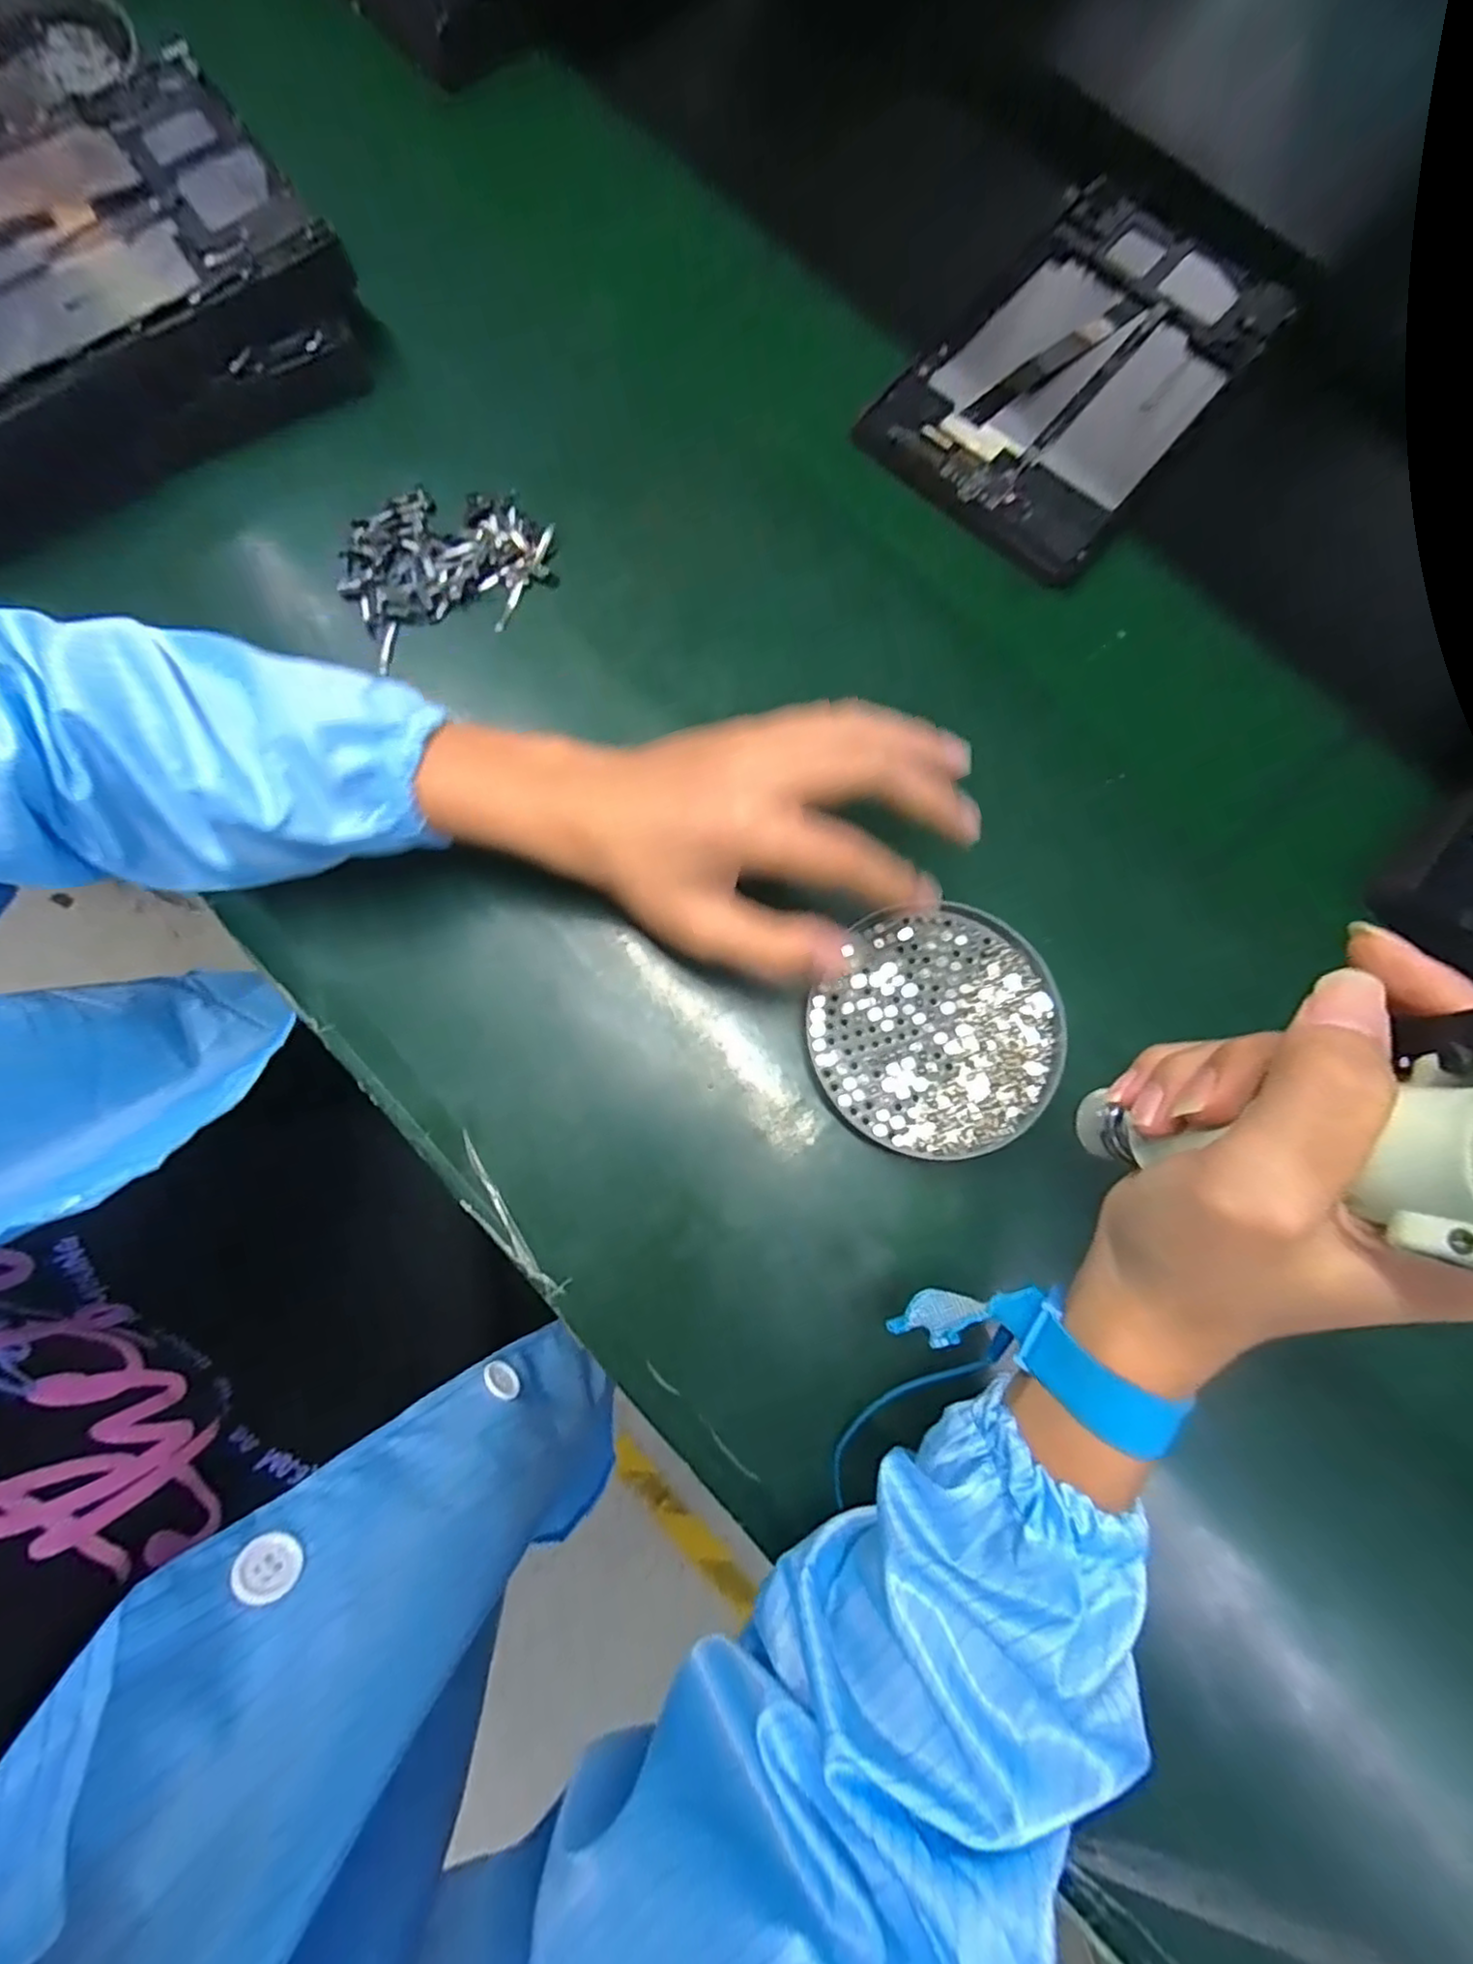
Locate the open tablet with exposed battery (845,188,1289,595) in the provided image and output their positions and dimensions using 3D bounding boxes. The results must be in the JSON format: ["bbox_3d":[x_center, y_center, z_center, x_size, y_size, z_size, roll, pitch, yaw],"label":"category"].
[{"bbox_3d":[0.197,-0.356,0.387,0.149,0.013,0.251,38,82,8],"label":"open tablet with exposed battery"}]

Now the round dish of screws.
[{"bbox_3d":[0.091,0.021,0.303,0.105,0.010,0.112,0,78,1],"label":"round dish of screws"}]

